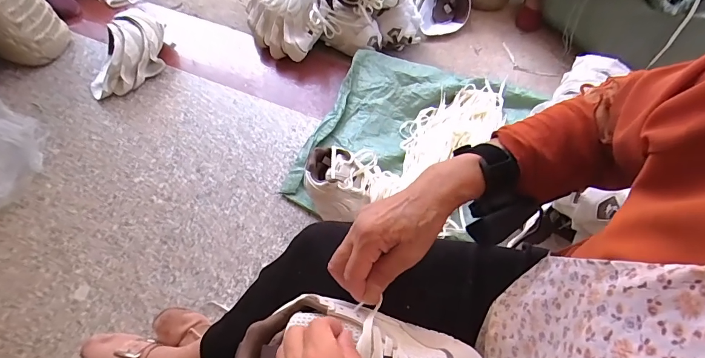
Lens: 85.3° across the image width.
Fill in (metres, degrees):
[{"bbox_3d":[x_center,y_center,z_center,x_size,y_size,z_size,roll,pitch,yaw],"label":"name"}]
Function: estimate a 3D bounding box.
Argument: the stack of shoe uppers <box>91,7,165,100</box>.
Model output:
[{"bbox_3d":[-0.650,-0.361,1.090,0.190,0.132,0.228,-3,60,0],"label":"stack of shoe uppers"}]

